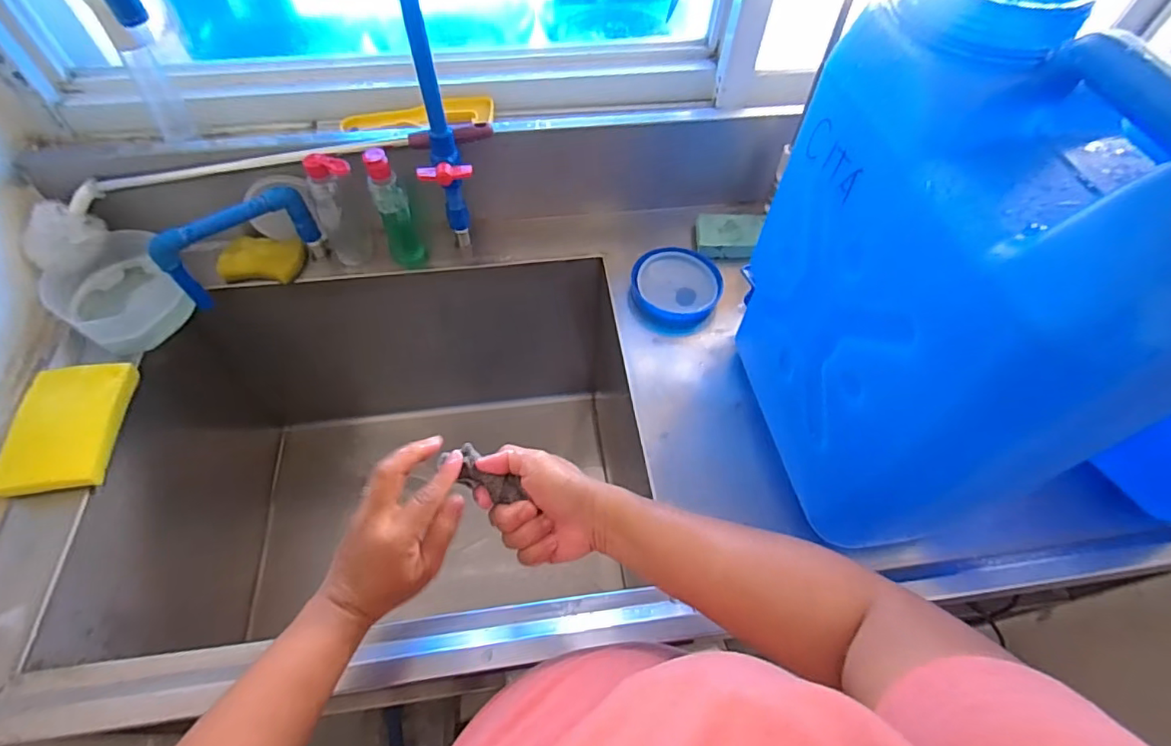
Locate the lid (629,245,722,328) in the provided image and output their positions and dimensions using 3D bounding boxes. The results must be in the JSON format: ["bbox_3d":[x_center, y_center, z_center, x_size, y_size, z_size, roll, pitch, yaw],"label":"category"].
[{"bbox_3d":[0.125,-0.118,0.756,0.121,0.032,0.121,1,57,-1],"label":"lid"}]

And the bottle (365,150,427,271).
[{"bbox_3d":[-0.253,-0.213,0.734,0.054,0.176,0.046,-18,59,-13],"label":"bottle"}]

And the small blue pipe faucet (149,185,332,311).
[{"bbox_3d":[-0.442,-0.163,0.707,0.179,0.120,0.025,-35,65,-22],"label":"small blue pipe faucet"}]

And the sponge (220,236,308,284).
[{"bbox_3d":[-0.452,-0.158,0.757,0.110,0.032,0.057,1,57,-1],"label":"sponge"}]

